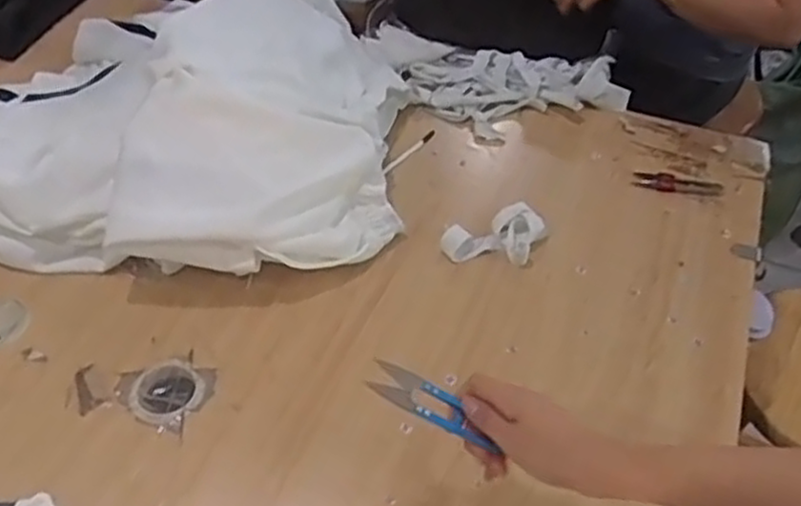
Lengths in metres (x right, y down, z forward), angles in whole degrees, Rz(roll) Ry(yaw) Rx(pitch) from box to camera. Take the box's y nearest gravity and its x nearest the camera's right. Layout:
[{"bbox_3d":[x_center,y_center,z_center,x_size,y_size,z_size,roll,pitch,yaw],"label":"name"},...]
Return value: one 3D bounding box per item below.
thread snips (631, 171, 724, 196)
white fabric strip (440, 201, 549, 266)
[{"bbox_3d":[0.331,-0.083,0.898,0.107,0.008,0.032,7,47,3],"label":"thread snips"},{"bbox_3d":[0.108,-0.018,0.816,0.116,0.017,0.072,-19,51,-19],"label":"white fabric strip"}]

